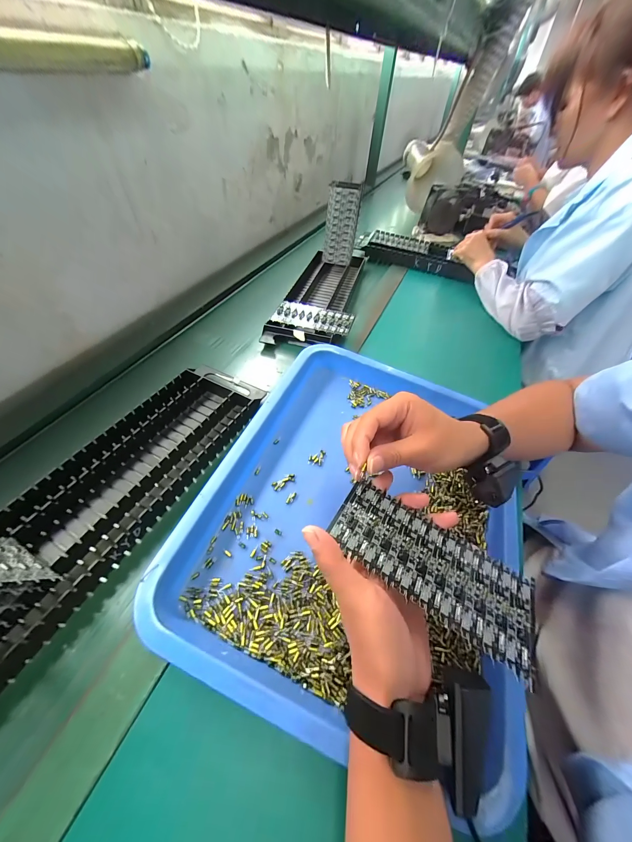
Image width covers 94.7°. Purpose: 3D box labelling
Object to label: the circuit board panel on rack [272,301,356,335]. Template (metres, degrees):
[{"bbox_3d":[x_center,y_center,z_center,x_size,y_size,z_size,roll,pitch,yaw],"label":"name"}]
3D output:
[{"bbox_3d":[-0.006,-0.215,0.601,0.162,0.012,0.075,13,51,8],"label":"circuit board panel on rack"}]

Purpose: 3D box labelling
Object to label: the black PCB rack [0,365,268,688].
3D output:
[{"bbox_3d":[-0.255,0.079,0.364,0.154,0.031,0.457,23,53,16],"label":"black PCB rack"}]

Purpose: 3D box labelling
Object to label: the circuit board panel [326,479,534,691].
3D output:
[{"bbox_3d":[0.093,0.114,0.238,0.161,0.014,0.072,30,55,15],"label":"circuit board panel"}]

